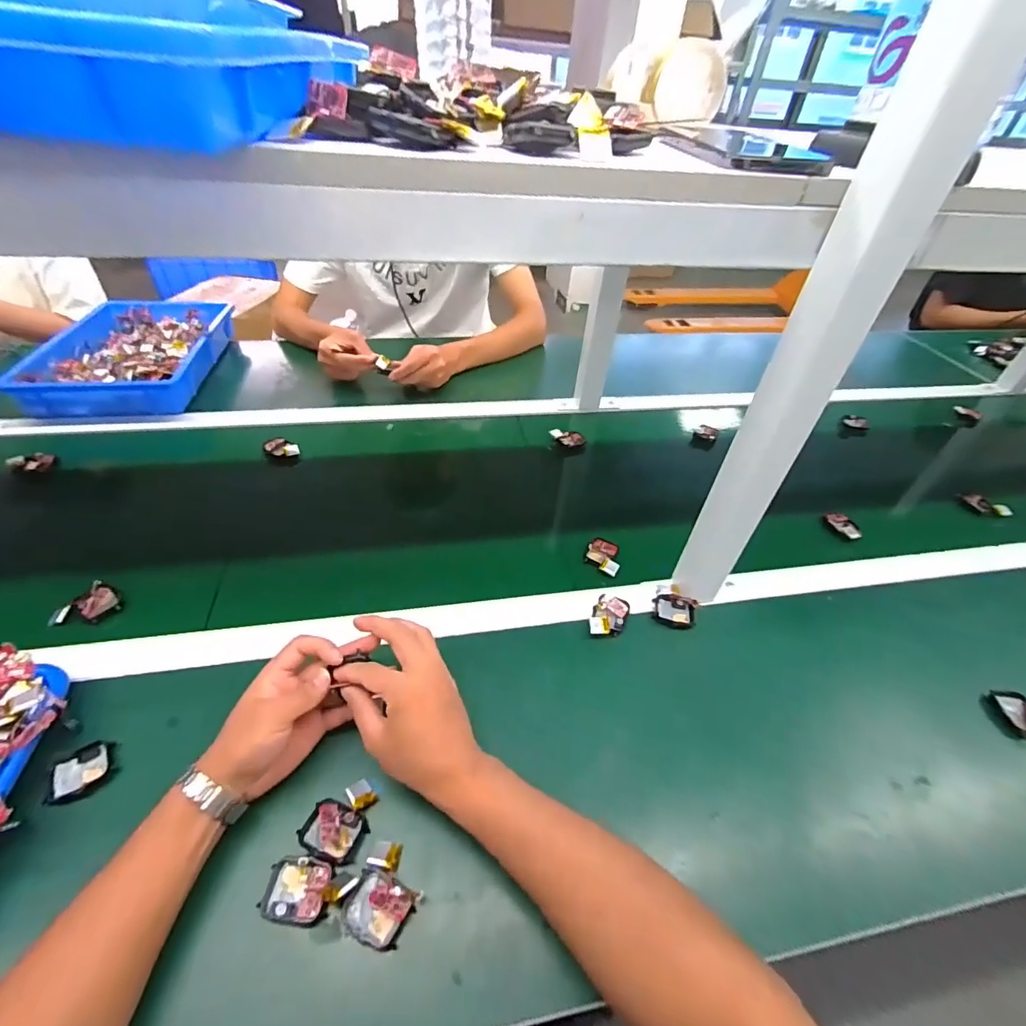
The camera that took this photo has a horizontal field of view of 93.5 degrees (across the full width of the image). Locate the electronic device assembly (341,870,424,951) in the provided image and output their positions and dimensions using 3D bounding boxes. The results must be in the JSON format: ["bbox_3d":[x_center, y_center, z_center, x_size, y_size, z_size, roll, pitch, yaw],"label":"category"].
[{"bbox_3d":[-0.098,0.289,0.352,0.046,0.019,0.038,17,45,13],"label":"electronic device assembly"}]

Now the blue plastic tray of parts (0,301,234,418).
[{"bbox_3d":[-0.681,-0.298,0.882,0.258,0.054,0.373,-4,44,-9],"label":"blue plastic tray of parts"}]

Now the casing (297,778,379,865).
[{"bbox_3d":[-0.140,0.246,0.392,0.044,0.017,0.056,17,45,13],"label":"casing"}]

